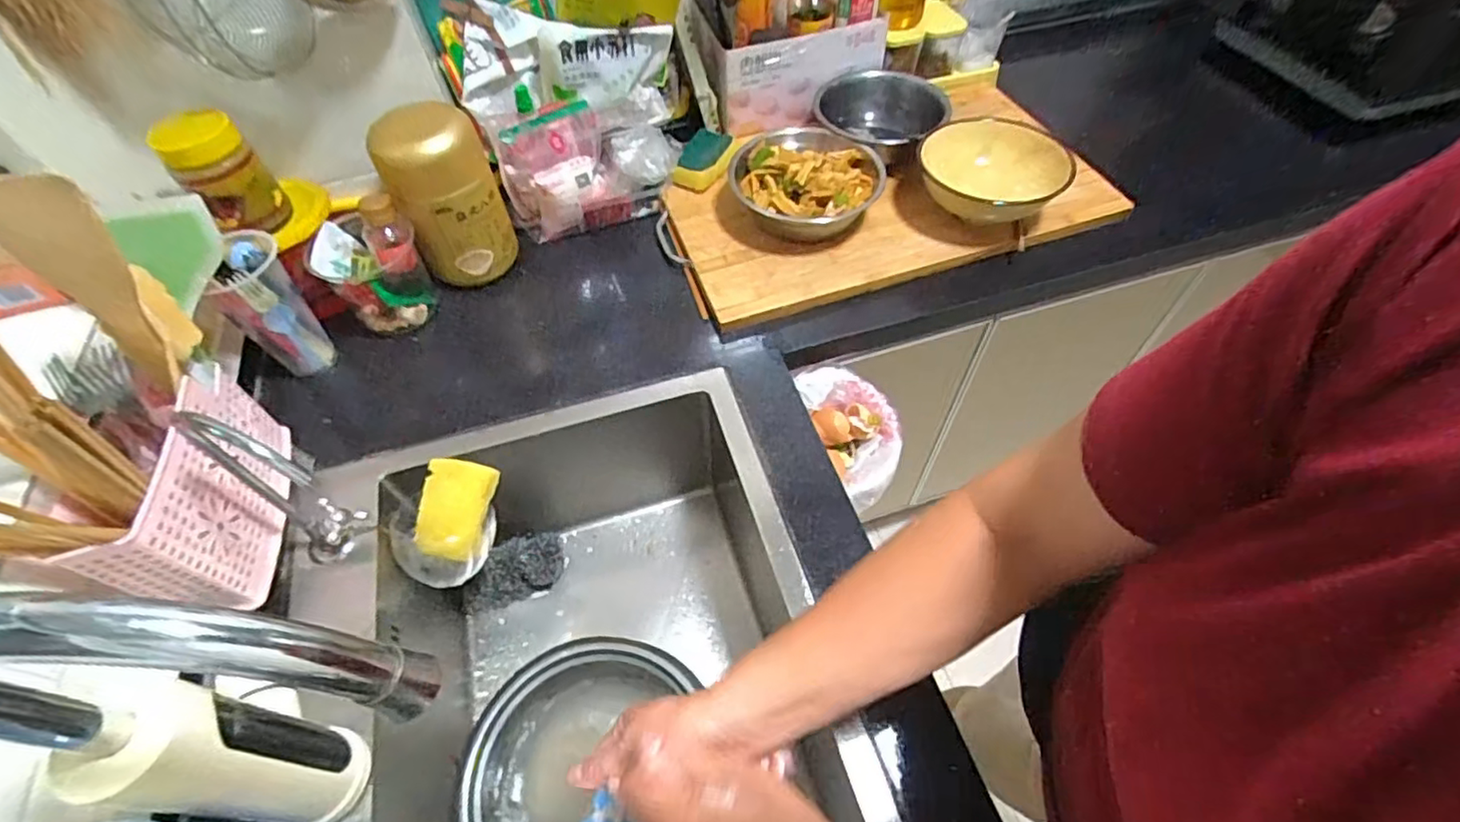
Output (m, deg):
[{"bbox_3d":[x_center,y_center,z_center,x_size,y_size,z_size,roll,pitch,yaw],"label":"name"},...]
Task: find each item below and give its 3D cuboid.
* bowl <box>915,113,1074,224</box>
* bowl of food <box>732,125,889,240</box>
[{"bbox_3d":[0.327,-0.300,0.789,0.170,0.062,0.194,26,60,19],"label":"bowl"},{"bbox_3d":[0.097,-0.289,0.797,0.177,0.061,0.181,-1,54,1],"label":"bowl of food"}]

